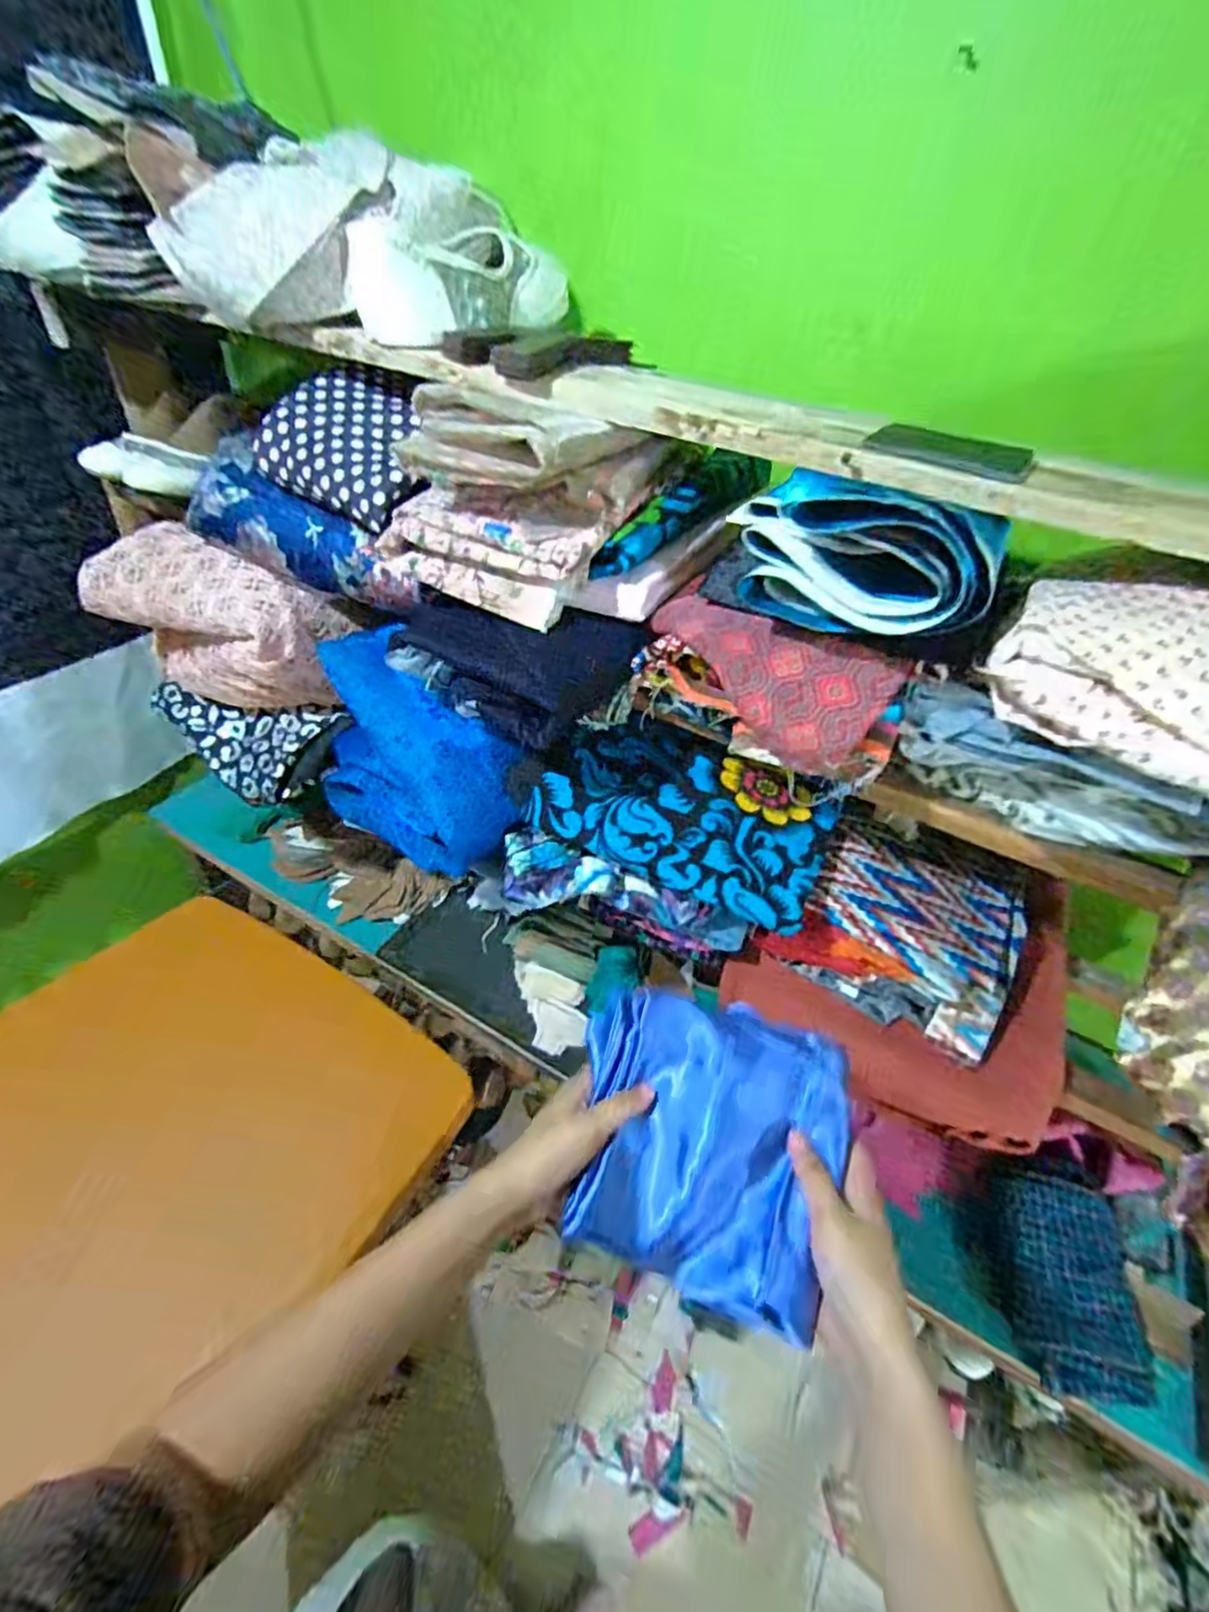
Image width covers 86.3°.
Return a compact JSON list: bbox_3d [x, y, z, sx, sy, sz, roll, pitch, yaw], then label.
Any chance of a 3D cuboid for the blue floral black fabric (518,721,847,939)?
[{"bbox_3d":[0.076,0.000,0.603,0.260,0.050,0.161,21,43,16],"label":"blue floral black fabric"}]

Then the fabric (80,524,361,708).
[{"bbox_3d":[-0.437,-0.200,0.741,0.260,0.180,0.099,18,42,12],"label":"fabric"}]

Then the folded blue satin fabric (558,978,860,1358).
[{"bbox_3d":[0.065,0.218,0.424,0.168,0.020,0.170,11,69,14],"label":"folded blue satin fabric"}]

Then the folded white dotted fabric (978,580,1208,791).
[{"bbox_3d":[0.338,-0.082,0.391,0.182,0.077,0.119,26,44,20],"label":"folded white dotted fabric"}]

